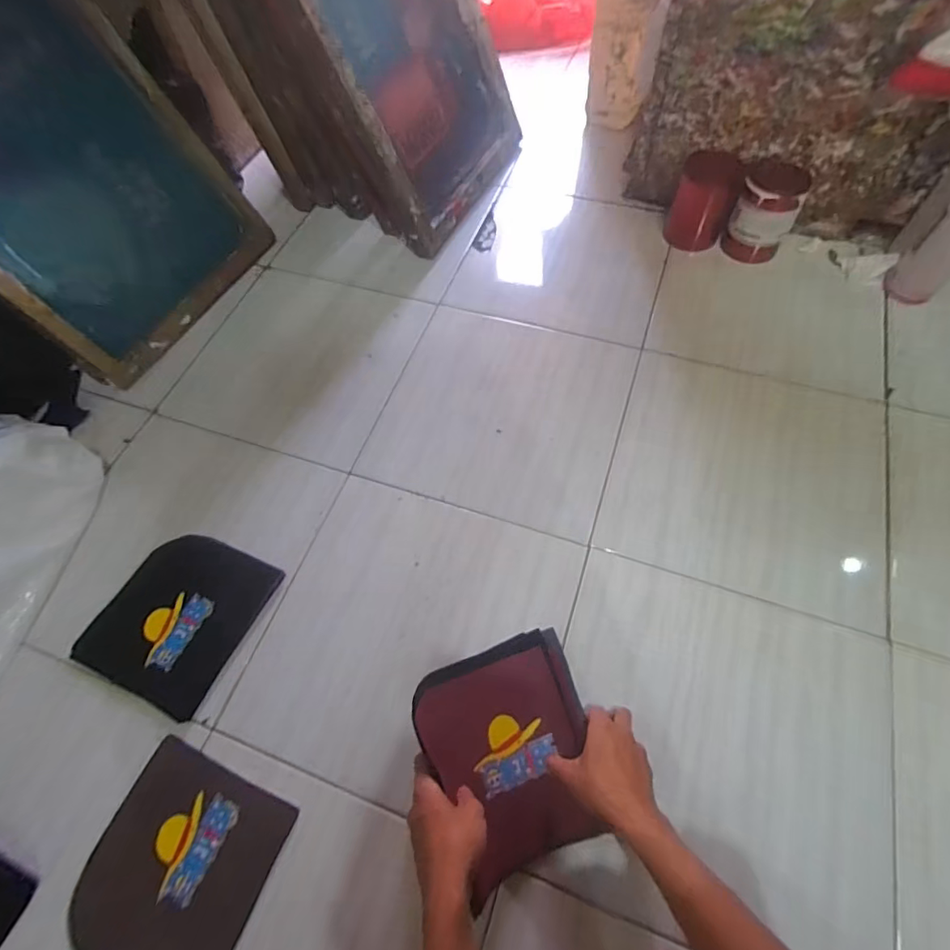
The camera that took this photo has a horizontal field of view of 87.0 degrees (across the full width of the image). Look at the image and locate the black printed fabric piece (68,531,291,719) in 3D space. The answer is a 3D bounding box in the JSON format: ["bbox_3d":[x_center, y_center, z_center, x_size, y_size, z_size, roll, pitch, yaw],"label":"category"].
[{"bbox_3d":[-0.414,0.196,0.708,0.194,0.011,0.214,26,66,7],"label":"black printed fabric piece"}]

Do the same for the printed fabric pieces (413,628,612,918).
[{"bbox_3d":[0.046,0.326,0.599,0.203,0.085,0.232,-19,64,-6],"label":"printed fabric pieces"}]

